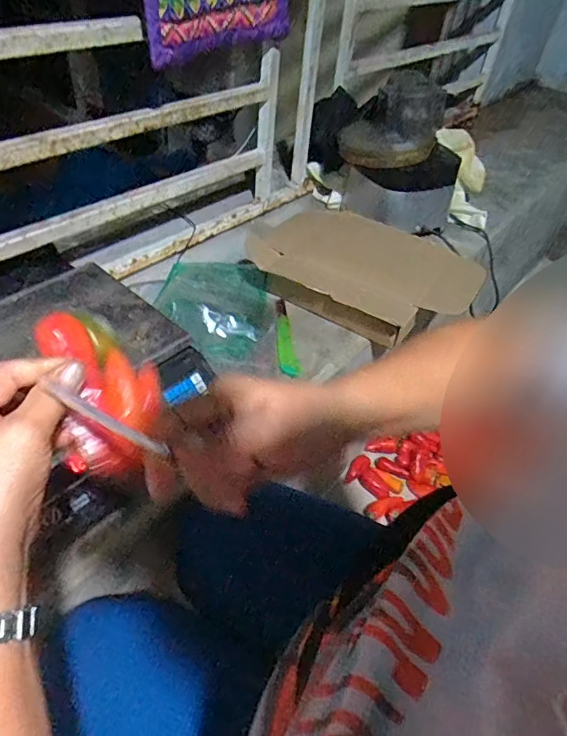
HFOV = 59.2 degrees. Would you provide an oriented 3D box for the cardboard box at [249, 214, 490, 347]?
[{"bbox_3d":[0.147,-0.180,0.921,0.369,0.082,0.285,28,48,19],"label":"cardboard box"}]

